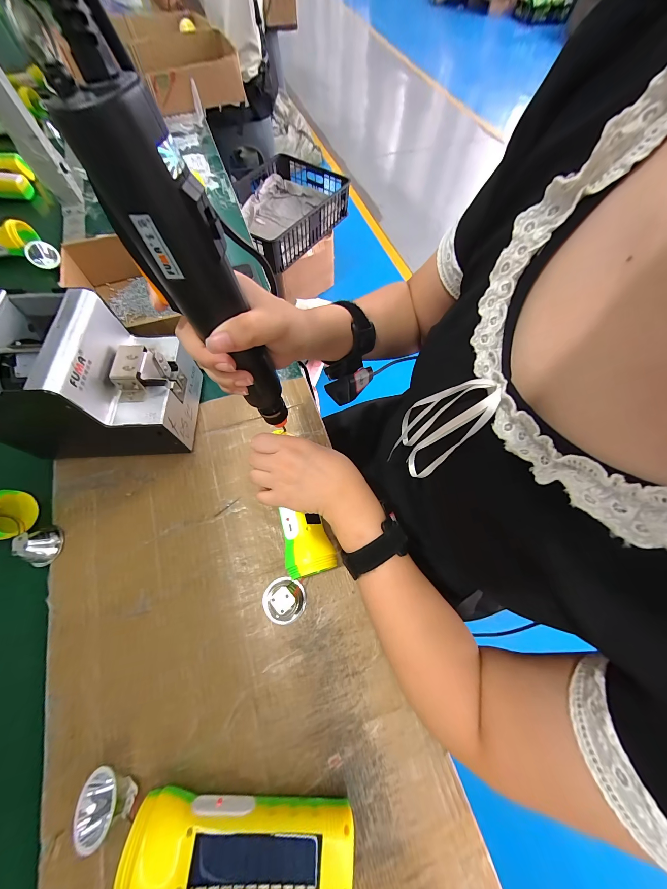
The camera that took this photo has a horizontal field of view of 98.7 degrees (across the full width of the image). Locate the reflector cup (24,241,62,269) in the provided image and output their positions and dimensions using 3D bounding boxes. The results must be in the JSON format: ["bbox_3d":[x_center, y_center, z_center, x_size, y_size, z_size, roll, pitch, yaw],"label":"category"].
[{"bbox_3d":[-0.506,-0.330,0.498,0.022,0.045,0.044,41,71,15],"label":"reflector cup"}]

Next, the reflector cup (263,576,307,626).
[{"bbox_3d":[-0.052,0.162,0.295,0.044,0.024,0.043,0,66,0],"label":"reflector cup"}]

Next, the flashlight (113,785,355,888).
[{"bbox_3d":[-0.067,0.304,0.219,0.162,0.048,0.042,5,66,2],"label":"flashlight"}]

